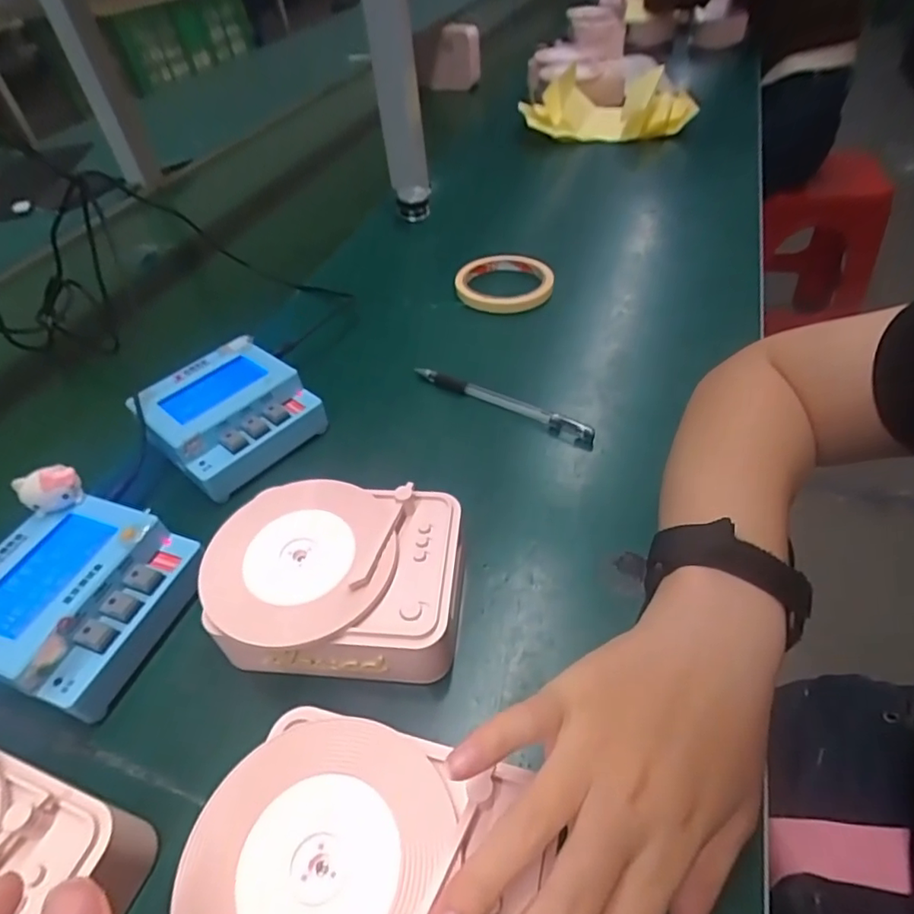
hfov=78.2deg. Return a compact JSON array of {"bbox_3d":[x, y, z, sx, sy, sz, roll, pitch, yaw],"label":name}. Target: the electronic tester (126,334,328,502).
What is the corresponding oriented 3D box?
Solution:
[{"bbox_3d":[-0.169,-0.032,0.415,0.096,0.042,0.104,31,56,30],"label":"electronic tester"}]

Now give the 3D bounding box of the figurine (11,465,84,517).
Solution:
[{"bbox_3d":[-0.236,0.020,0.329,0.019,0.028,0.030,30,58,29],"label":"figurine"}]

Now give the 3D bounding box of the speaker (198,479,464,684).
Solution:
[{"bbox_3d":[-0.063,0.066,0.314,0.133,0.055,0.103,-1,46,5],"label":"speaker"}]

